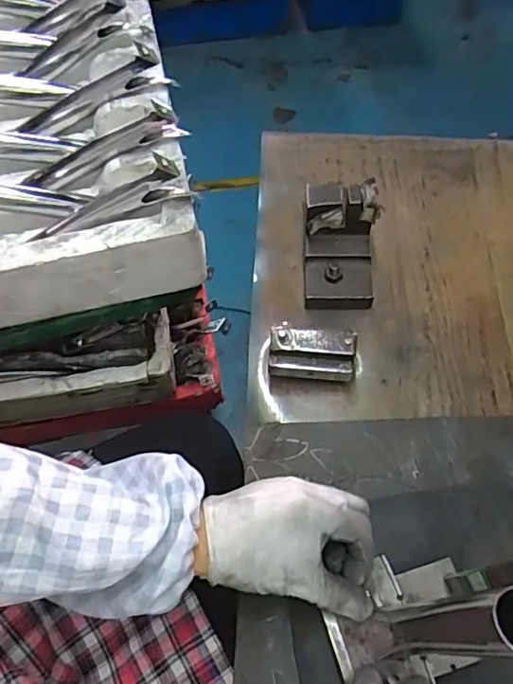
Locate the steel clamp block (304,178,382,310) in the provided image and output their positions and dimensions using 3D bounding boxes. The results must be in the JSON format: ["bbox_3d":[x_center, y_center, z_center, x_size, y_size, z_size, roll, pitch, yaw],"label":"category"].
[{"bbox_3d":[0.077,-0.091,0.510,0.067,0.073,0.099,0,62,1],"label":"steel clamp block"}]

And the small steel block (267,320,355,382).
[{"bbox_3d":[0.047,0.013,0.465,0.069,0.060,0.029,2,62,2],"label":"small steel block"}]

